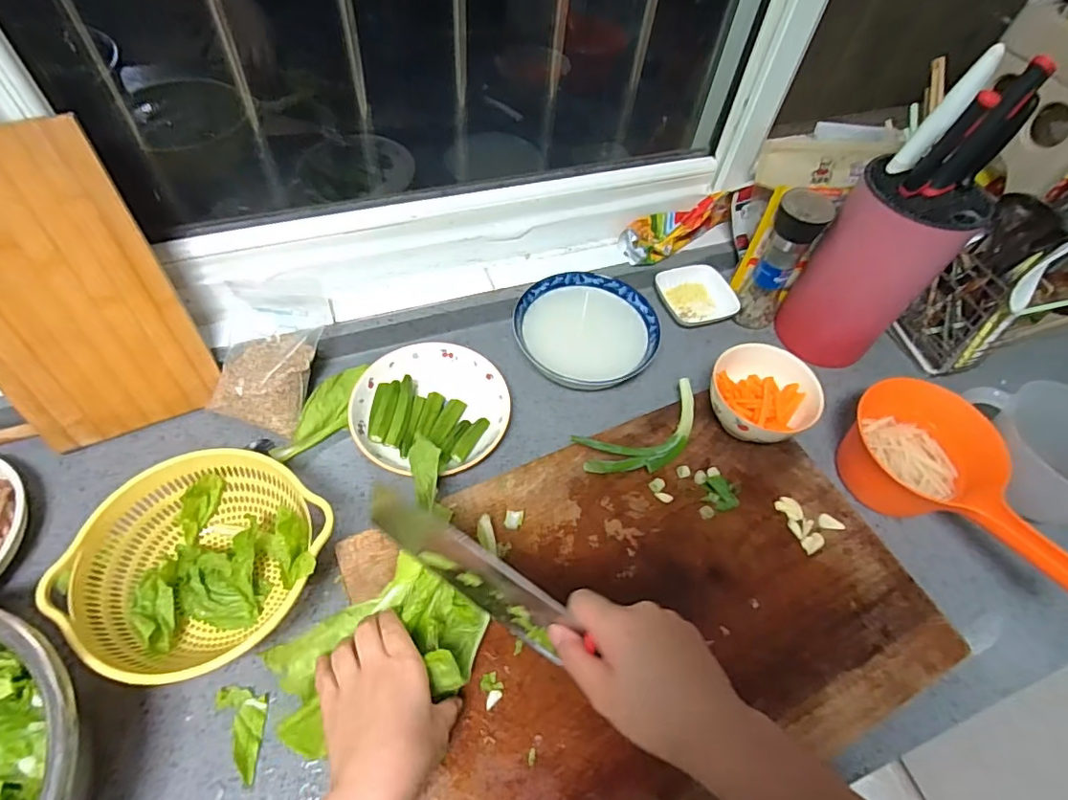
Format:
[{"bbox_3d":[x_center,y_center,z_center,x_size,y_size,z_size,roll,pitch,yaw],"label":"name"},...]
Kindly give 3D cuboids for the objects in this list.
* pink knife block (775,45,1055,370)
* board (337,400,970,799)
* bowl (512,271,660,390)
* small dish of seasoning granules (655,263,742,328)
[{"bbox_3d":[0.408,-0.183,0.620,0.105,0.328,0.127,-35,66,-24],"label":"pink knife block"},{"bbox_3d":[0.117,0.190,0.511,0.493,0.043,0.348,-16,59,-16],"label":"board"},{"bbox_3d":[0.063,-0.088,0.695,0.176,0.046,0.152,3,56,-4],"label":"bowl"},{"bbox_3d":[0.220,-0.149,0.757,0.094,0.023,0.102,-14,59,-15],"label":"small dish of seasoning granules"}]

